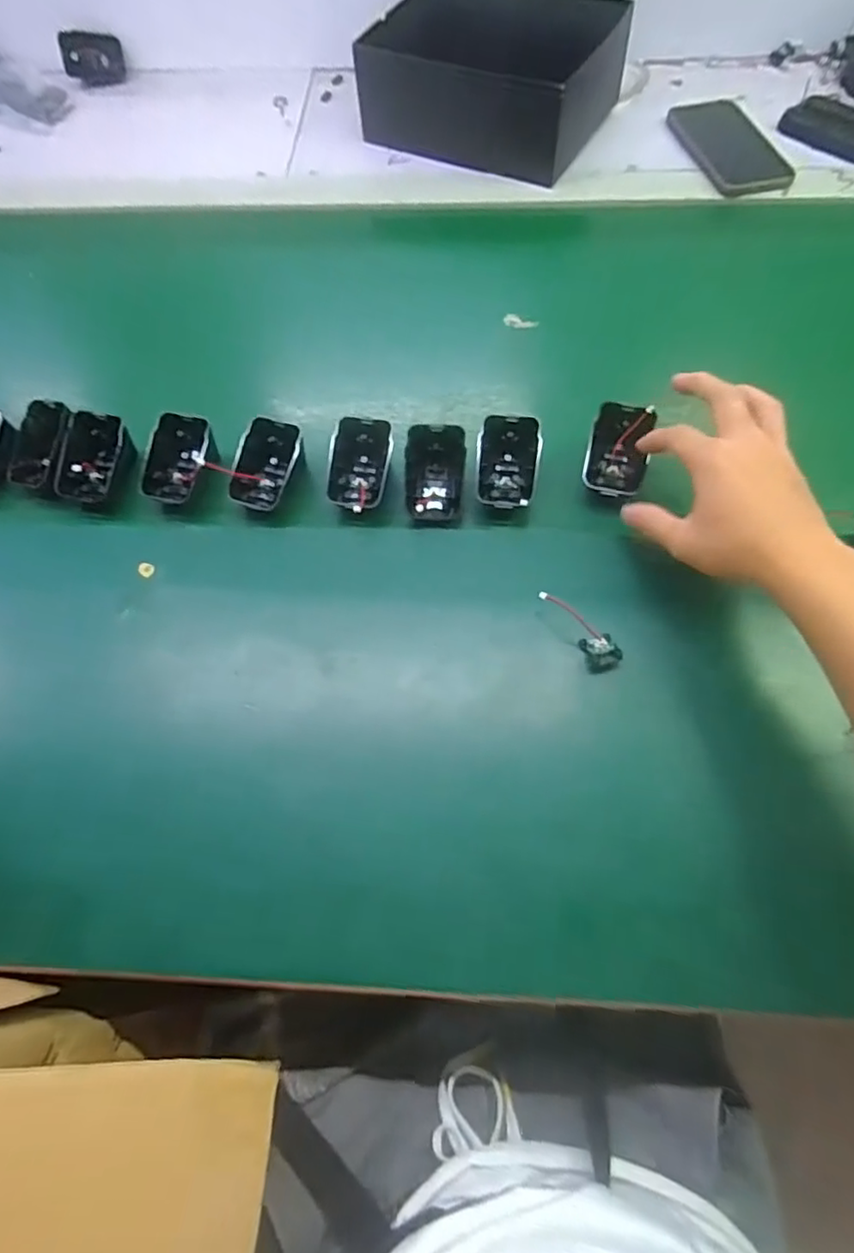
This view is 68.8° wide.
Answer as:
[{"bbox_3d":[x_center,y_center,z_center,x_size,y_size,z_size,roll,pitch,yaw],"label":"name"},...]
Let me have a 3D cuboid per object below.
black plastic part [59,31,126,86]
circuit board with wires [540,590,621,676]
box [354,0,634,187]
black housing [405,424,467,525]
[{"bbox_3d":[-0.409,-0.696,0.764,0.070,0.046,0.023,-16,49,-20],"label":"black plastic part"},{"bbox_3d":[0.101,0.001,0.409,0.023,0.016,0.066,-38,84,-14],"label":"circuit board with wires"},{"bbox_3d":[0.066,-0.575,0.652,0.239,0.093,0.171,24,71,21],"label":"box"},{"bbox_3d":[0.007,-0.113,0.469,0.045,0.025,0.071,7,104,10],"label":"black housing"}]

